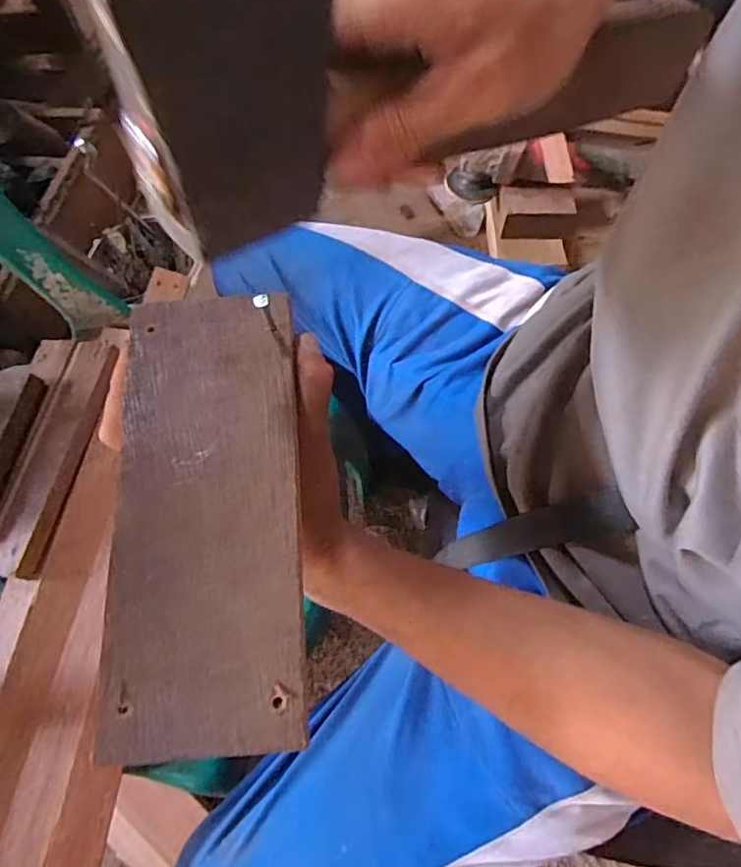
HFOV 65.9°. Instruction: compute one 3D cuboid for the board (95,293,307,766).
[{"bbox_3d":[-0.073,0.026,0.256,0.080,0.006,0.206,-5,67,-1],"label":"board"}]

